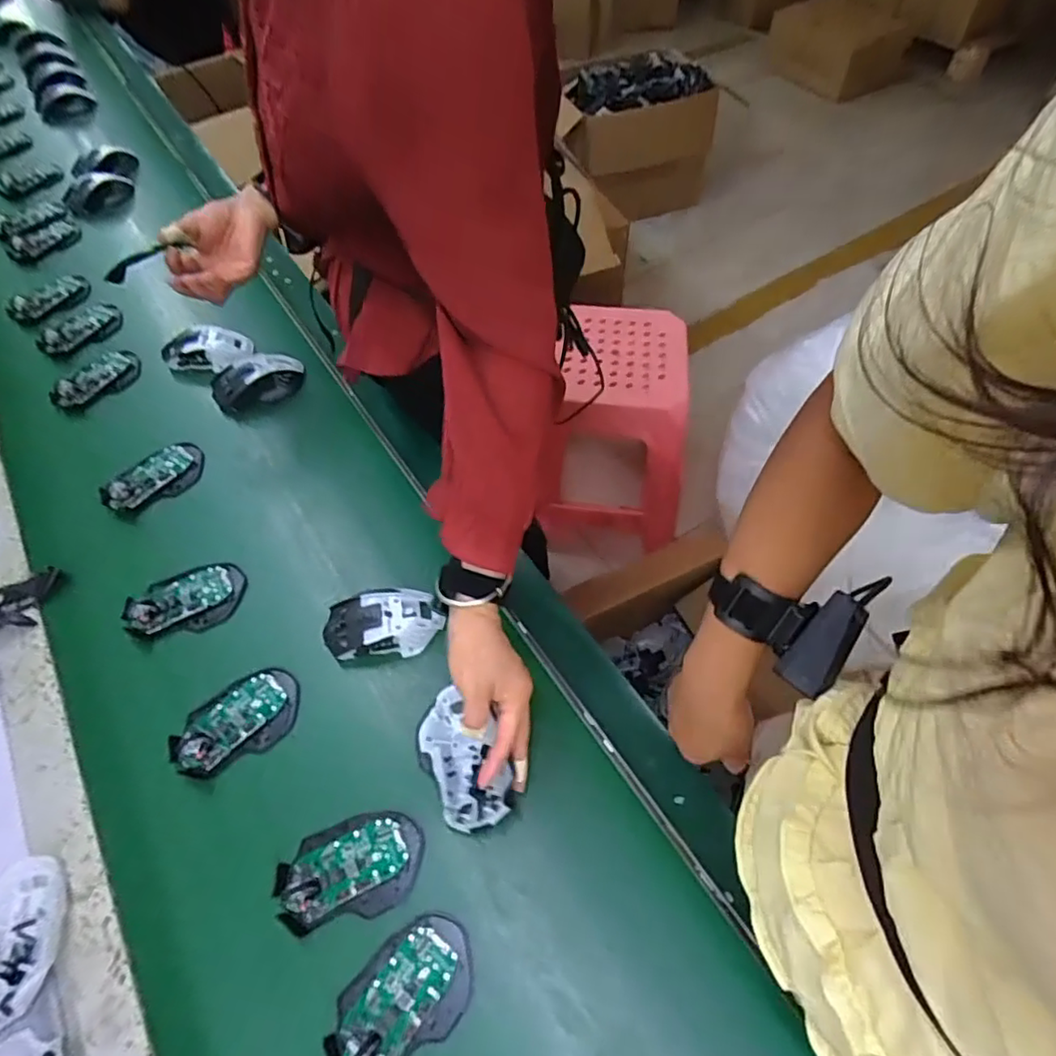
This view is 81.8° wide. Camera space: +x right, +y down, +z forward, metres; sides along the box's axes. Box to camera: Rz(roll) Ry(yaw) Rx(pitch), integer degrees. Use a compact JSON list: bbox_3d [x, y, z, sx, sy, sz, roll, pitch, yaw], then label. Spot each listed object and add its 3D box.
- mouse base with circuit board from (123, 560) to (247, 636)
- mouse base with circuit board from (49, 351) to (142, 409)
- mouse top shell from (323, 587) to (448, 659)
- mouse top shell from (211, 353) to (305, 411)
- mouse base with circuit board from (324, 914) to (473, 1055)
[{"bbox_3d":[-0.353,0.071,0.627,0.109,0.022,0.071,-13,56,-7],"label":"mouse base with circuit board"},{"bbox_3d":[-0.577,-0.198,0.818,0.071,0.020,0.114,38,64,24],"label":"mouse base with circuit board"},{"bbox_3d":[-0.142,0.093,0.597,0.115,0.035,0.066,-4,56,-1],"label":"mouse top shell"},{"bbox_3d":[-0.350,-0.192,0.792,0.111,0.029,0.068,-20,58,-12],"label":"mouse top shell"},{"bbox_3d":[-0.091,0.340,0.440,0.110,0.017,0.070,-37,62,-21],"label":"mouse base with circuit board"}]

